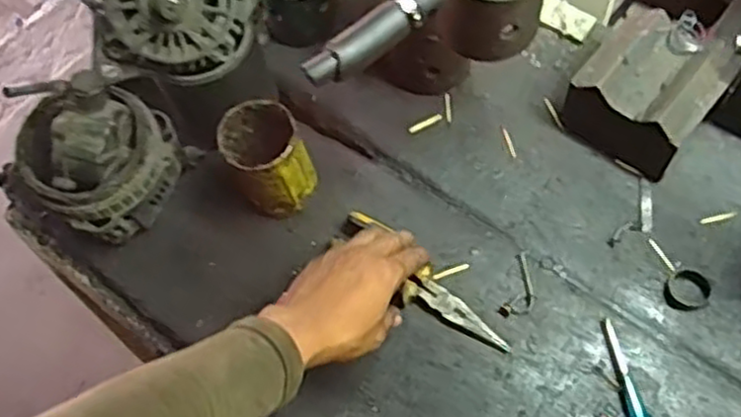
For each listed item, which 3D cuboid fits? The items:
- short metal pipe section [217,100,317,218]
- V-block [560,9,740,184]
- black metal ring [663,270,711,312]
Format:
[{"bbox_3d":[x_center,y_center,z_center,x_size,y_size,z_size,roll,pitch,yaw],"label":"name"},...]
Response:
[{"bbox_3d":[-0.100,-0.048,0.717,0.075,0.103,0.083,-28,63,-10],"label":"short metal pipe section"},{"bbox_3d":[0.274,-0.110,0.720,0.121,0.097,0.125,39,71,21],"label":"V-block"},{"bbox_3d":[0.293,0.076,0.664,0.040,0.010,0.036,-36,65,-14],"label":"black metal ring"}]

